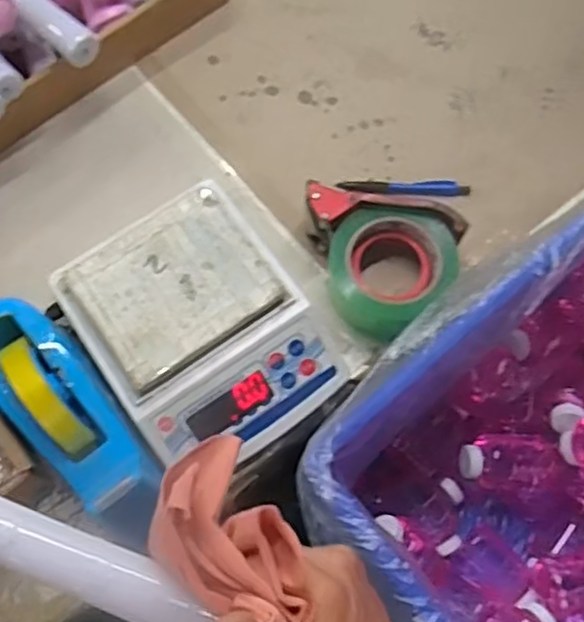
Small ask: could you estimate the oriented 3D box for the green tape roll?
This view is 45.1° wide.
[{"bbox_3d":[0.082,-0.034,0.626,0.112,0.063,0.099,-38,74,-14],"label":"green tape roll"}]

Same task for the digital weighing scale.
[{"bbox_3d":[-0.076,0.018,0.599,0.163,0.080,0.210,-34,73,-13],"label":"digital weighing scale"}]

